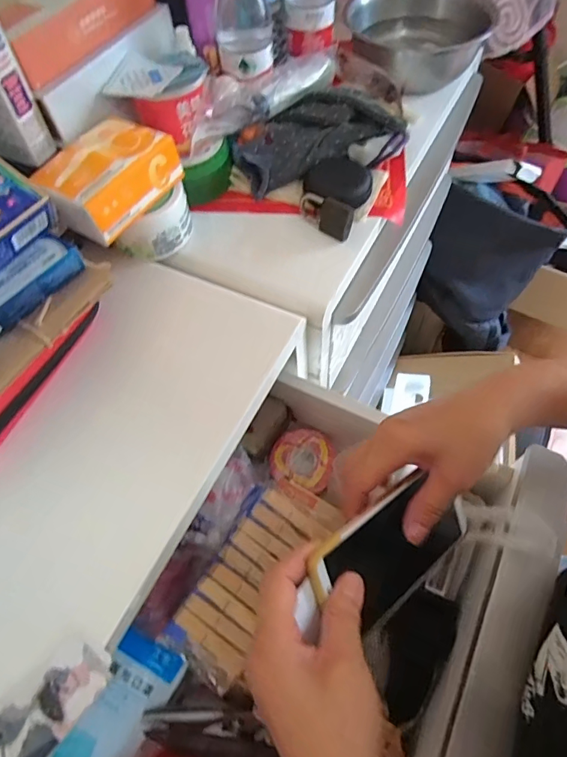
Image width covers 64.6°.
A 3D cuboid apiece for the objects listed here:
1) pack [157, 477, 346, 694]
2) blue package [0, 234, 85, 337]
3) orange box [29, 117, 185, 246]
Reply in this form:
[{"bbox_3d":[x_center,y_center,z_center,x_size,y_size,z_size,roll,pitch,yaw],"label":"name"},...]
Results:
[{"bbox_3d":[-0.026,0.170,0.403,0.077,0.037,0.177,32,67,20],"label":"pack"},{"bbox_3d":[-0.234,-0.069,0.381,0.042,0.030,0.136,29,66,19],"label":"blue package"},{"bbox_3d":[-0.172,-0.198,0.438,0.086,0.050,0.122,27,65,18],"label":"orange box"}]

